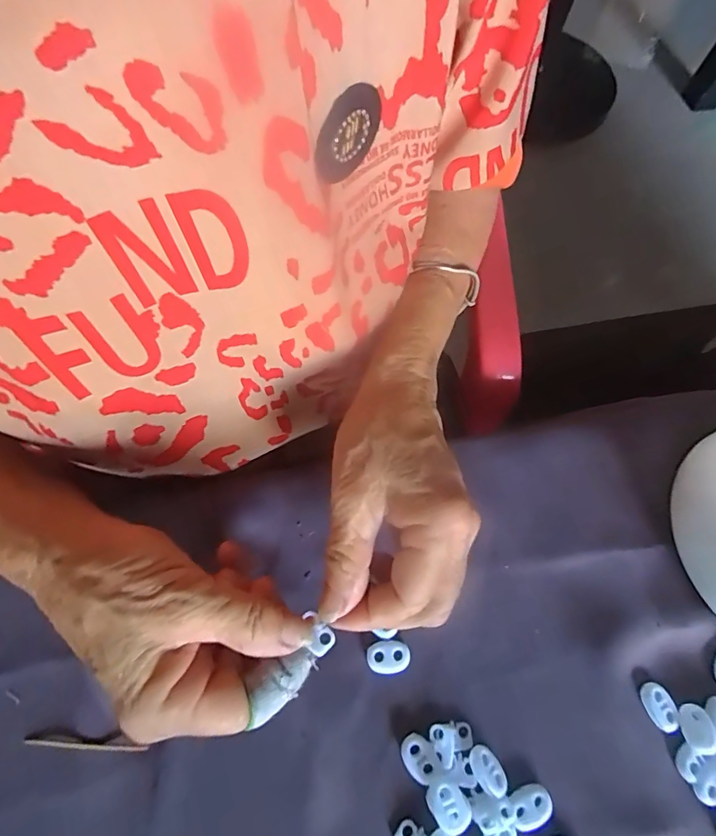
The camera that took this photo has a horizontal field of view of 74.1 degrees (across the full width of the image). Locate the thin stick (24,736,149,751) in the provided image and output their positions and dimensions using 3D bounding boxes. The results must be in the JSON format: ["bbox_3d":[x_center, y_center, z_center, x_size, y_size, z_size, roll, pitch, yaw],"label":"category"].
[{"bbox_3d":[-0.132,0.157,0.229,0.059,0.004,0.004,3,66,-1],"label":"thin stick"}]

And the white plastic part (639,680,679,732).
[{"bbox_3d":[0.158,0.152,0.248,0.014,0.005,0.022,-21,69,-11],"label":"white plastic part"}]

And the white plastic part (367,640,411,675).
[{"bbox_3d":[0.016,0.128,0.254,0.022,0.006,0.016,-5,66,-5],"label":"white plastic part"}]

